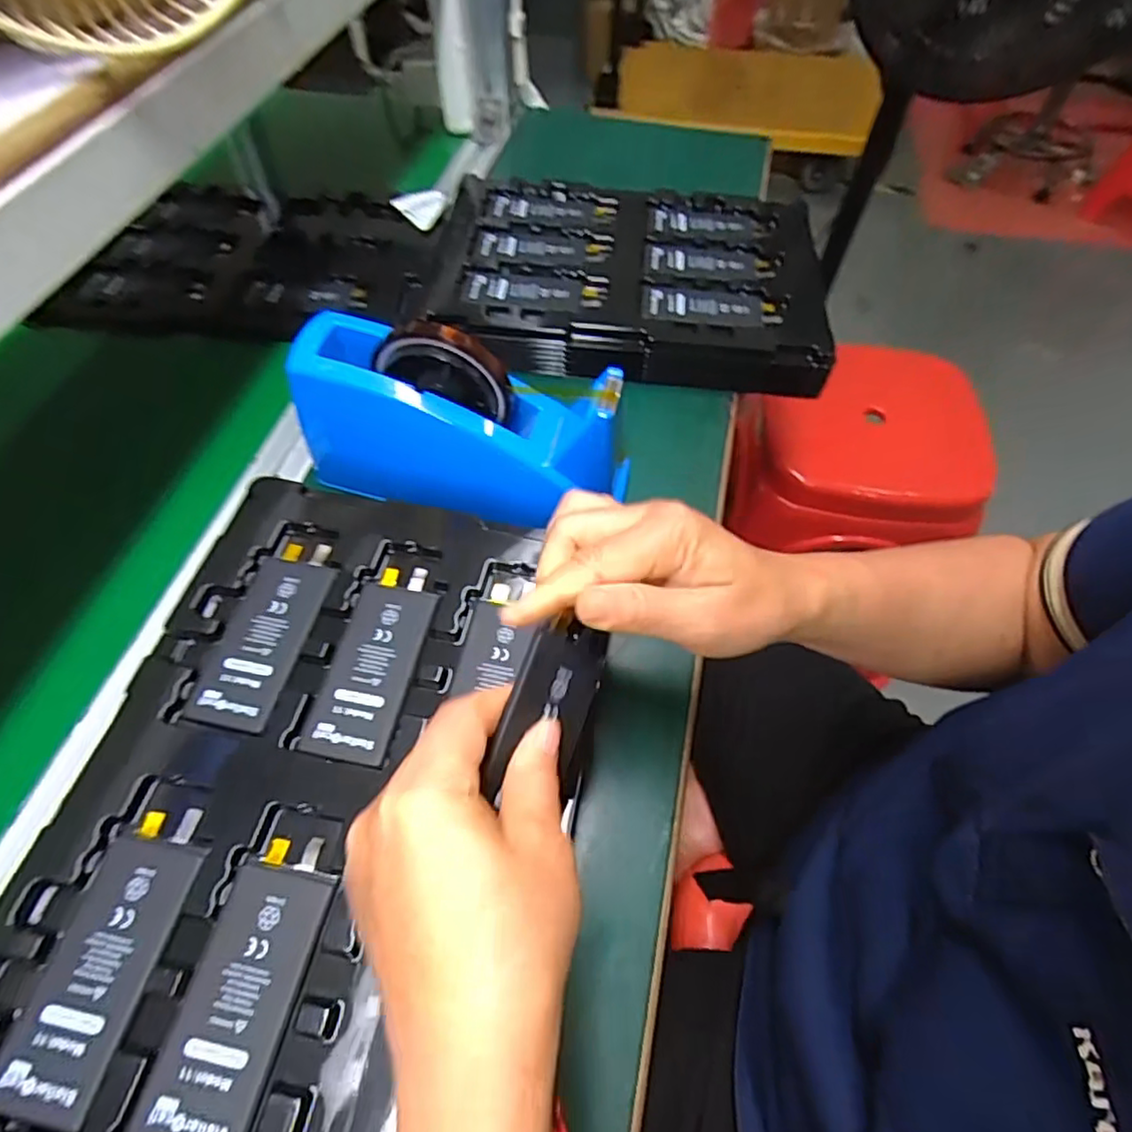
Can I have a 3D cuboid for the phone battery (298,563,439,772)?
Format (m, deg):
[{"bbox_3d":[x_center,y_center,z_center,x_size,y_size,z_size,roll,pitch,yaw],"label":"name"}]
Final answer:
[{"bbox_3d":[-0.100,0.048,0.337,0.045,0.004,0.108,10,58,5],"label":"phone battery"}]

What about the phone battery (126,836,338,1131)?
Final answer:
[{"bbox_3d":[-0.130,0.169,0.258,0.044,0.004,0.106,9,58,5],"label":"phone battery"}]

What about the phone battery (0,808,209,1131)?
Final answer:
[{"bbox_3d":[-0.189,0.159,0.264,0.044,0.004,0.108,10,58,5],"label":"phone battery"}]

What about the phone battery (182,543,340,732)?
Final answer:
[{"bbox_3d":[-0.161,0.032,0.342,0.047,0.004,0.107,11,59,6],"label":"phone battery"}]

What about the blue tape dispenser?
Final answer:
[{"bbox_3d":[-0.069,-0.090,0.411,0.203,0.106,0.078,8,58,4],"label":"blue tape dispenser"}]

